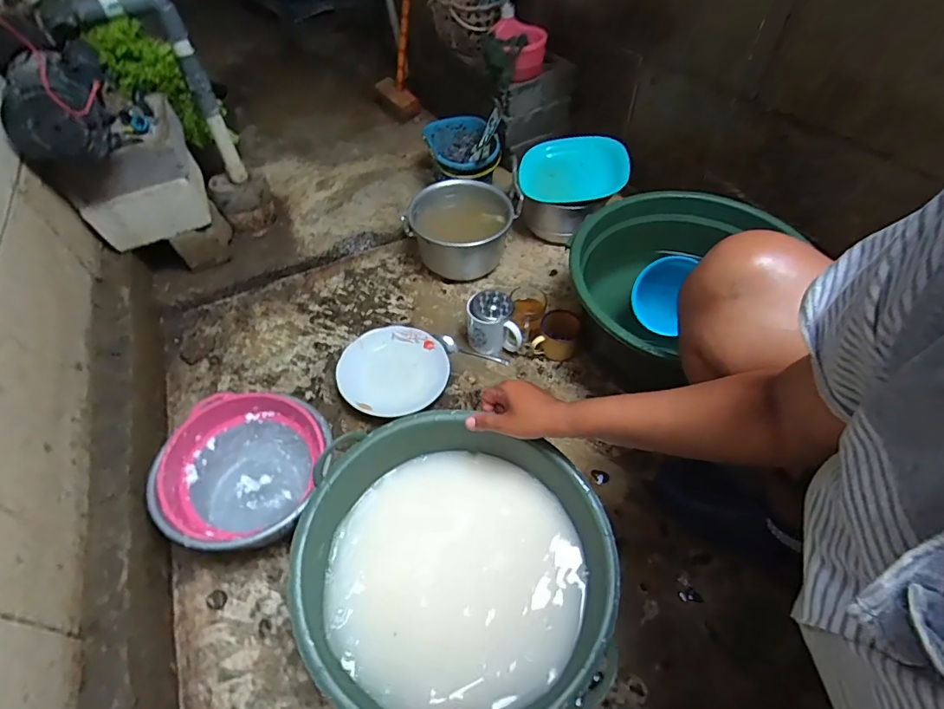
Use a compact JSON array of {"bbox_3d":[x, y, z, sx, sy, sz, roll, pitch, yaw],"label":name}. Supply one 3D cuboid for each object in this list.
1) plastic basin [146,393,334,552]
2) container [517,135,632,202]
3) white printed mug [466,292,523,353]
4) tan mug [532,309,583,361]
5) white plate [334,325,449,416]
[{"bbox_3d":[-0.324,0.179,0.703,0.207,0.115,0.224,-1,51,1],"label":"plastic basin"},{"bbox_3d":[0.227,-0.419,1.072,0.237,0.035,0.214,7,52,8],"label":"container"},{"bbox_3d":[0.042,-0.059,0.909,0.101,0.103,0.074,-1,51,1],"label":"white printed mug"},{"bbox_3d":[0.158,-0.035,0.907,0.084,0.069,0.074,6,52,7],"label":"tan mug"},{"bbox_3d":[-0.143,0.031,0.871,0.181,0.042,0.189,-1,51,1],"label":"white plate"}]

